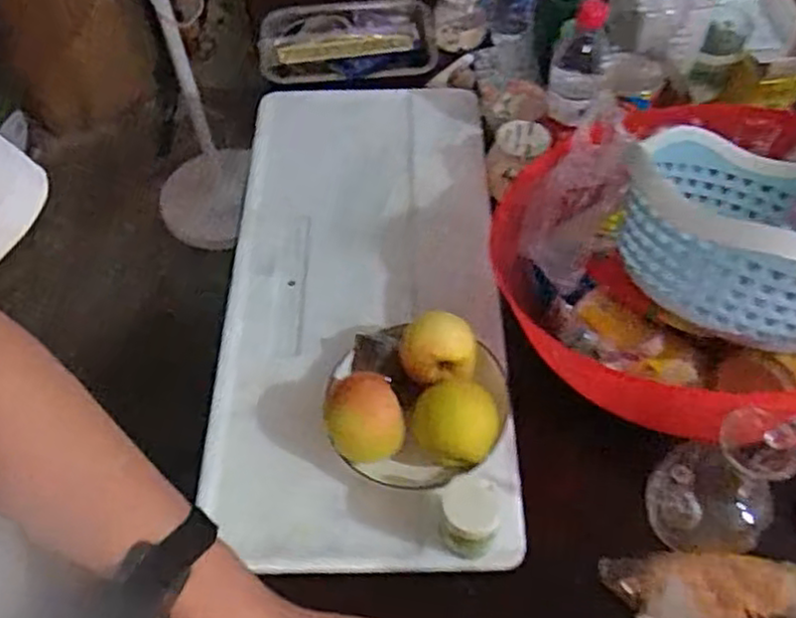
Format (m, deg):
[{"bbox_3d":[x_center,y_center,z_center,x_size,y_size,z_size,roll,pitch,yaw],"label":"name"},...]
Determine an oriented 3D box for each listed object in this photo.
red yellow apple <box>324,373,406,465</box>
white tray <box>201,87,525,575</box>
[{"bbox_3d":[-0.031,0.098,0.654,0.066,0.066,0.065,0,52,0],"label":"red yellow apple"},{"bbox_3d":[-0.037,-0.030,0.810,0.301,0.052,0.624,-1,56,1],"label":"white tray"}]

